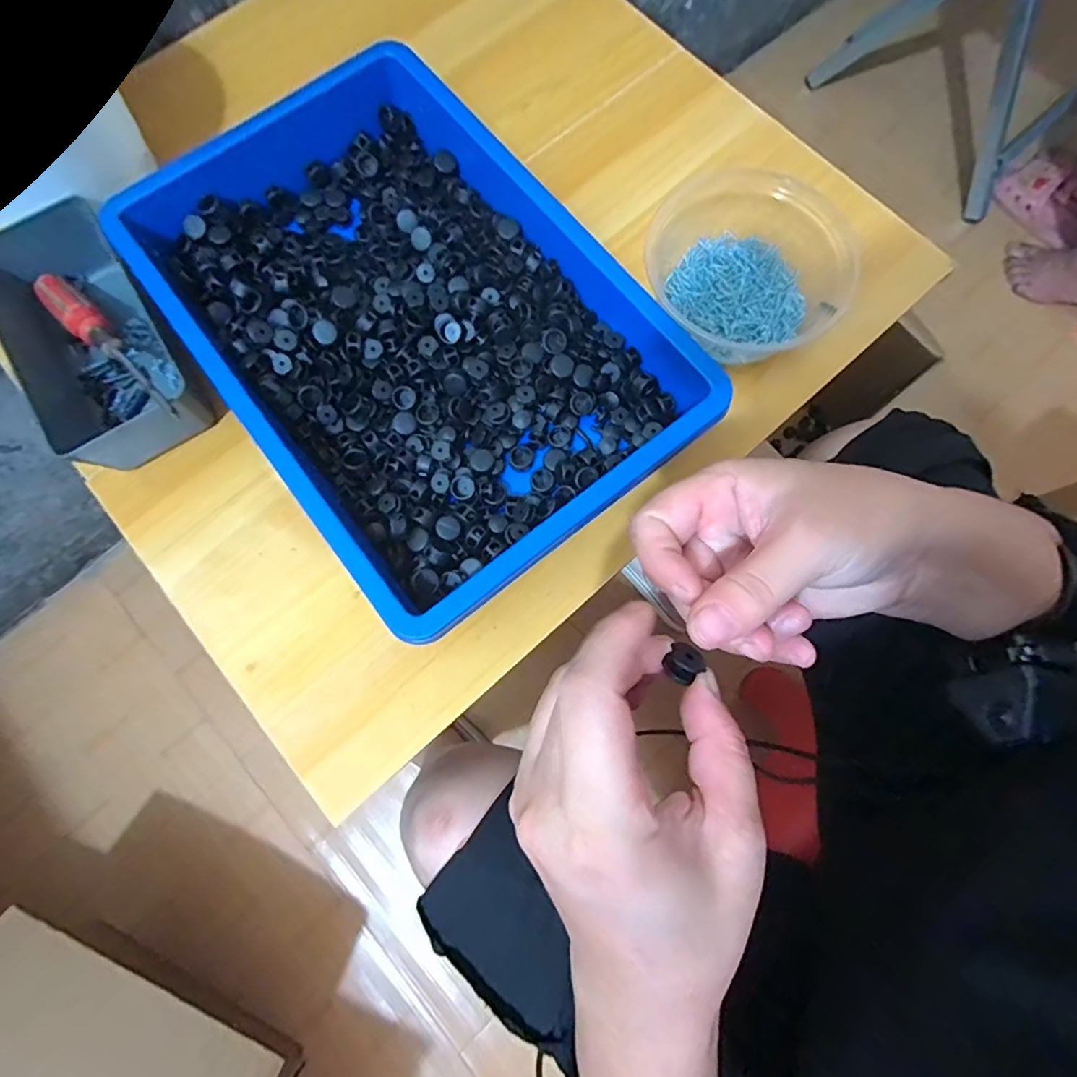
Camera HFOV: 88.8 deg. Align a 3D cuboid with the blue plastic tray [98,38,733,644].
[{"bbox_3d":[-0.091,-0.151,0.372,0.247,0.058,0.377,-37,80,-9],"label":"blue plastic tray"}]

